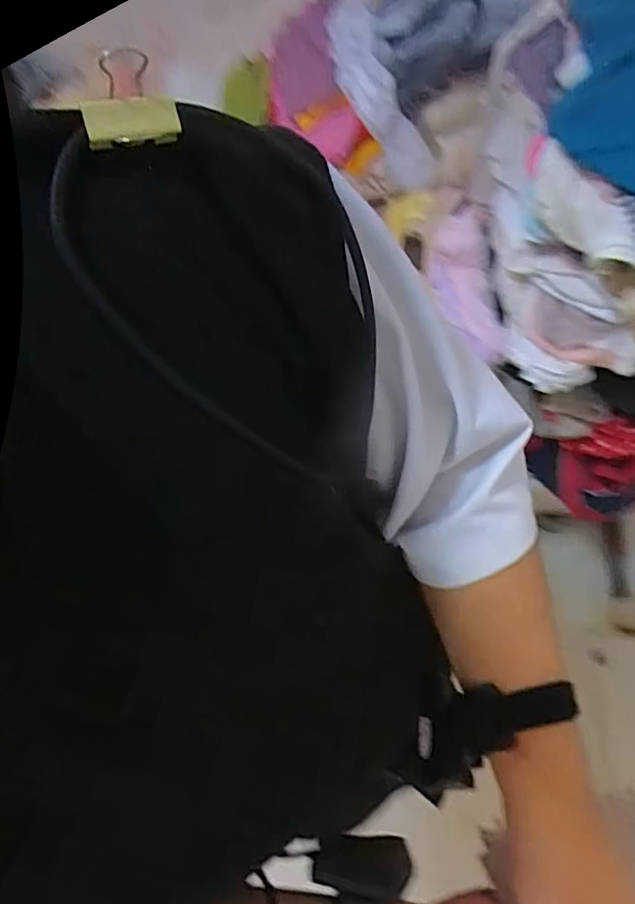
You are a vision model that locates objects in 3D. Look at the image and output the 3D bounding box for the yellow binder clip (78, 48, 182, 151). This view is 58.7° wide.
[{"bbox_3d":[-0.067,-0.123,0.199,0.034,0.029,0.013,-7,68,-3],"label":"yellow binder clip"}]

